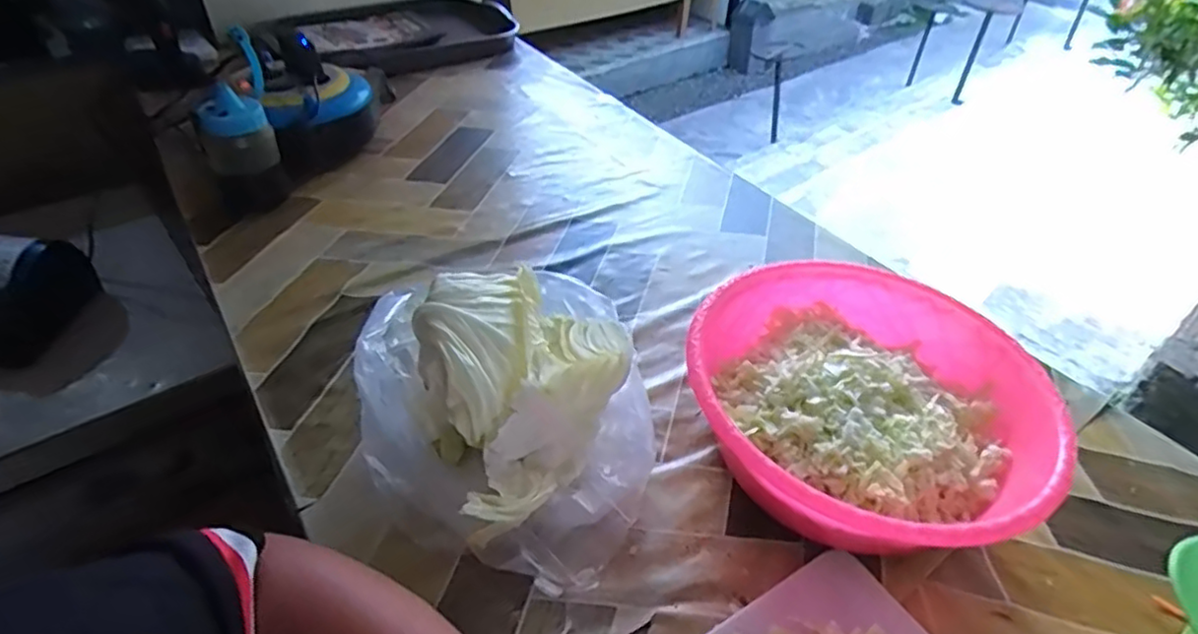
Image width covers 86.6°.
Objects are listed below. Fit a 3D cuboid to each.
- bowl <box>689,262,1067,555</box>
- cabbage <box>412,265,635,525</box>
[{"bbox_3d":[0.180,0.069,0.459,0.228,0.091,0.235,4,40,-3],"label":"bowl"},{"bbox_3d":[-0.064,0.053,0.435,0.130,0.104,0.136,28,45,24],"label":"cabbage"}]

